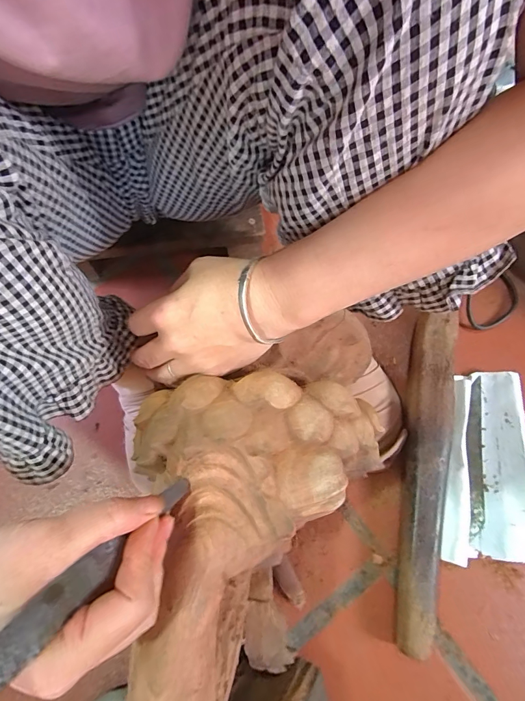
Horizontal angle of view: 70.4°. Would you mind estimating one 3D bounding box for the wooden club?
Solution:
[{"bbox_3d":[0.189,0.122,0.426,0.050,0.054,0.379,9,69,5],"label":"wooden club"}]

